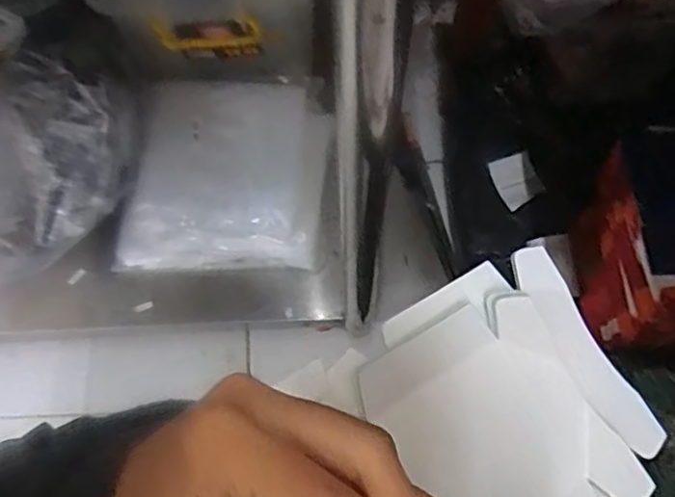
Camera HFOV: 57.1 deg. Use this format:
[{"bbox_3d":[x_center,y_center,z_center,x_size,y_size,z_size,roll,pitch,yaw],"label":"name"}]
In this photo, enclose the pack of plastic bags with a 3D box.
[{"bbox_3d":[-0.154,-0.098,0.830,0.271,0.084,0.249,1,69,1],"label":"pack of plastic bags"}]

